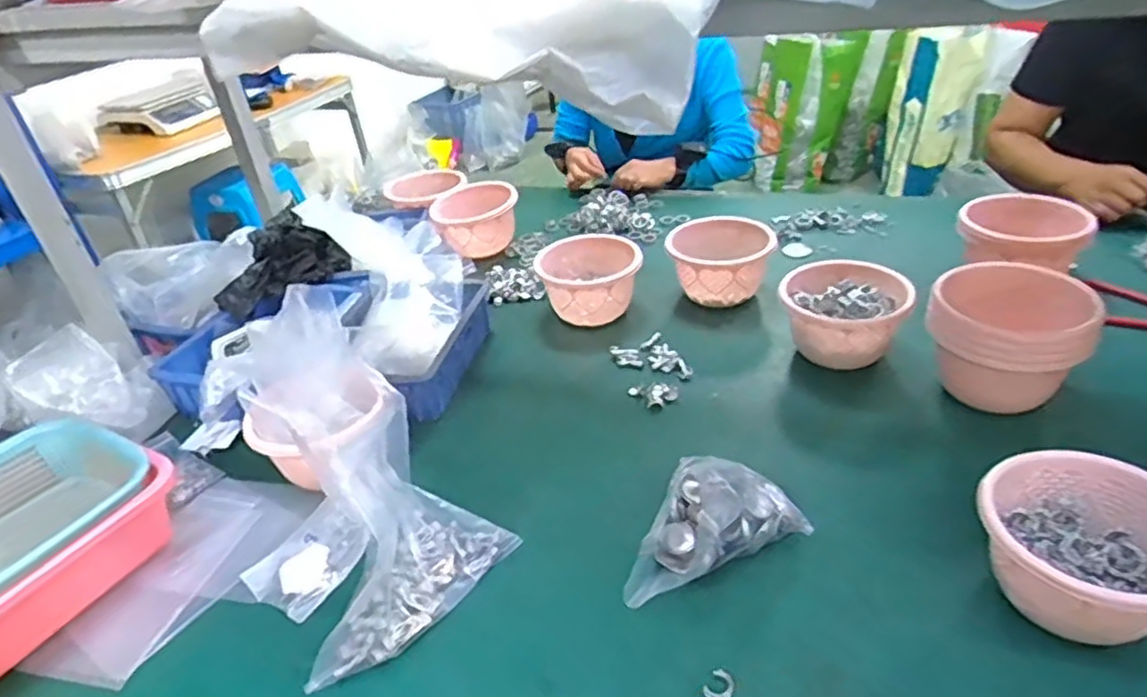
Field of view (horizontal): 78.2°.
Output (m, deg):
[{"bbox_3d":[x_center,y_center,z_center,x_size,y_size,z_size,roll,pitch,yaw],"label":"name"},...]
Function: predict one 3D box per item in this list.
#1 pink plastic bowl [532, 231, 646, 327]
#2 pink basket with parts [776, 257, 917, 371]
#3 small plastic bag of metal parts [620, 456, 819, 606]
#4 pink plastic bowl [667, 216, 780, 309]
[{"bbox_3d":[0.024,-0.105,1.038,0.144,0.098,0.173,-6,32,2],"label":"pink plastic bowl"},{"bbox_3d":[0.340,-0.032,0.899,0.145,0.107,0.145,-5,32,3],"label":"pink basket with parts"},{"bbox_3d":[0.121,0.175,0.635,0.119,0.064,0.163,16,39,32],"label":"small plastic bag of metal parts"},{"bbox_3d":[0.218,-0.123,1.049,0.145,0.101,0.144,-5,32,3],"label":"pink plastic bowl"}]

